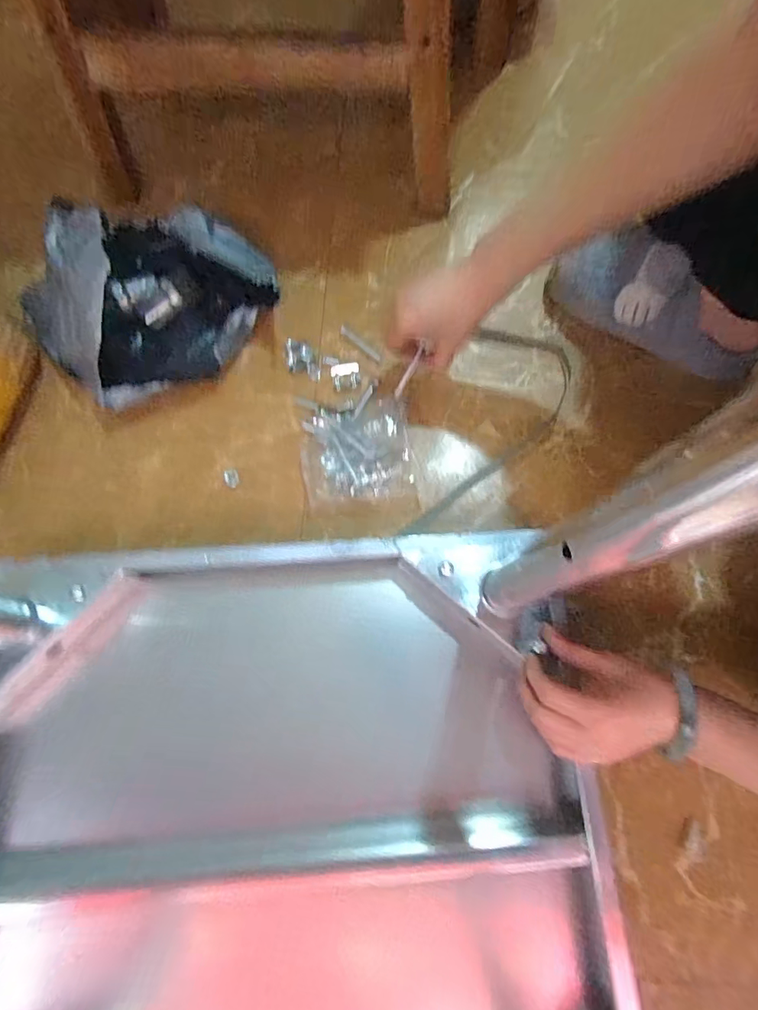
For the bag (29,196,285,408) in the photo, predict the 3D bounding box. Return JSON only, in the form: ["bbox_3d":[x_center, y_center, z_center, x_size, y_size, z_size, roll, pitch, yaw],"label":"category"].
[{"bbox_3d":[-0.225,-0.203,0.468,0.211,0.123,0.150,-40,76,-12],"label":"bag"}]

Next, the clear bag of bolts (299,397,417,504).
[{"bbox_3d":[-0.022,-0.054,0.469,0.106,0.022,0.109,-4,71,-2],"label":"clear bag of bolts"}]

